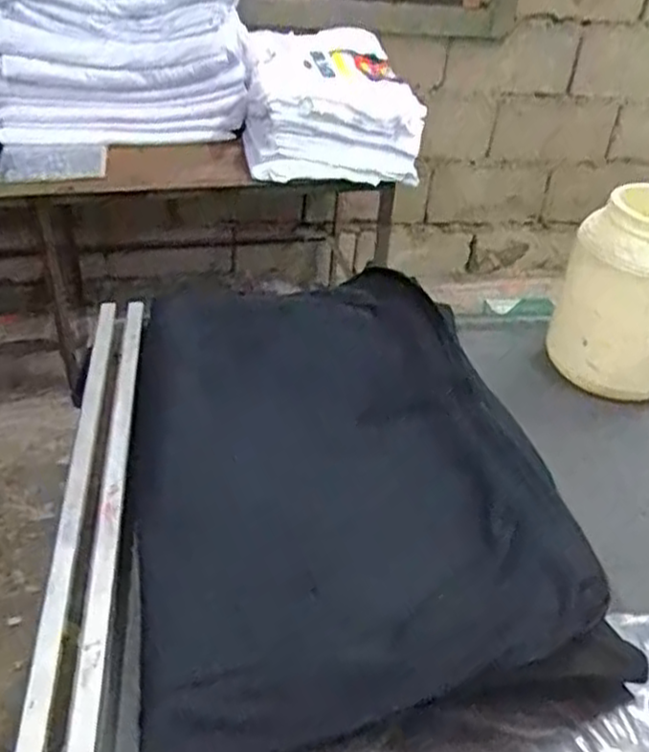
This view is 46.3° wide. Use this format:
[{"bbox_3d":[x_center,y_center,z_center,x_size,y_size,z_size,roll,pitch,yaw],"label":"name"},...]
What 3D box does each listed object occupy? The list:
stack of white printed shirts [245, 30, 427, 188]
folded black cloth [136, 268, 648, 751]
[{"bbox_3d":[0.004,-0.671,1.860,0.399,0.221,0.542,0,36,-7],"label":"stack of white printed shirts"},{"bbox_3d":[-0.004,0.058,0.735,0.345,0.094,0.564,-4,37,-13],"label":"folded black cloth"}]

